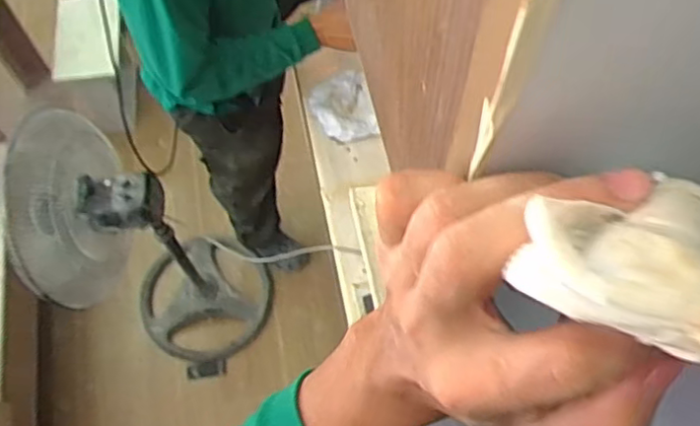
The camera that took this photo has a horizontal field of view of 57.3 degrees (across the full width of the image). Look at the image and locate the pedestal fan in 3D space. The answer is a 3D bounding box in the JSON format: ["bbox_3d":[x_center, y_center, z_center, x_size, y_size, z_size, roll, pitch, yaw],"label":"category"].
[{"bbox_3d":[-0.449,0.096,1.488,0.313,0.870,0.430,39,69,18],"label":"pedestal fan"}]

